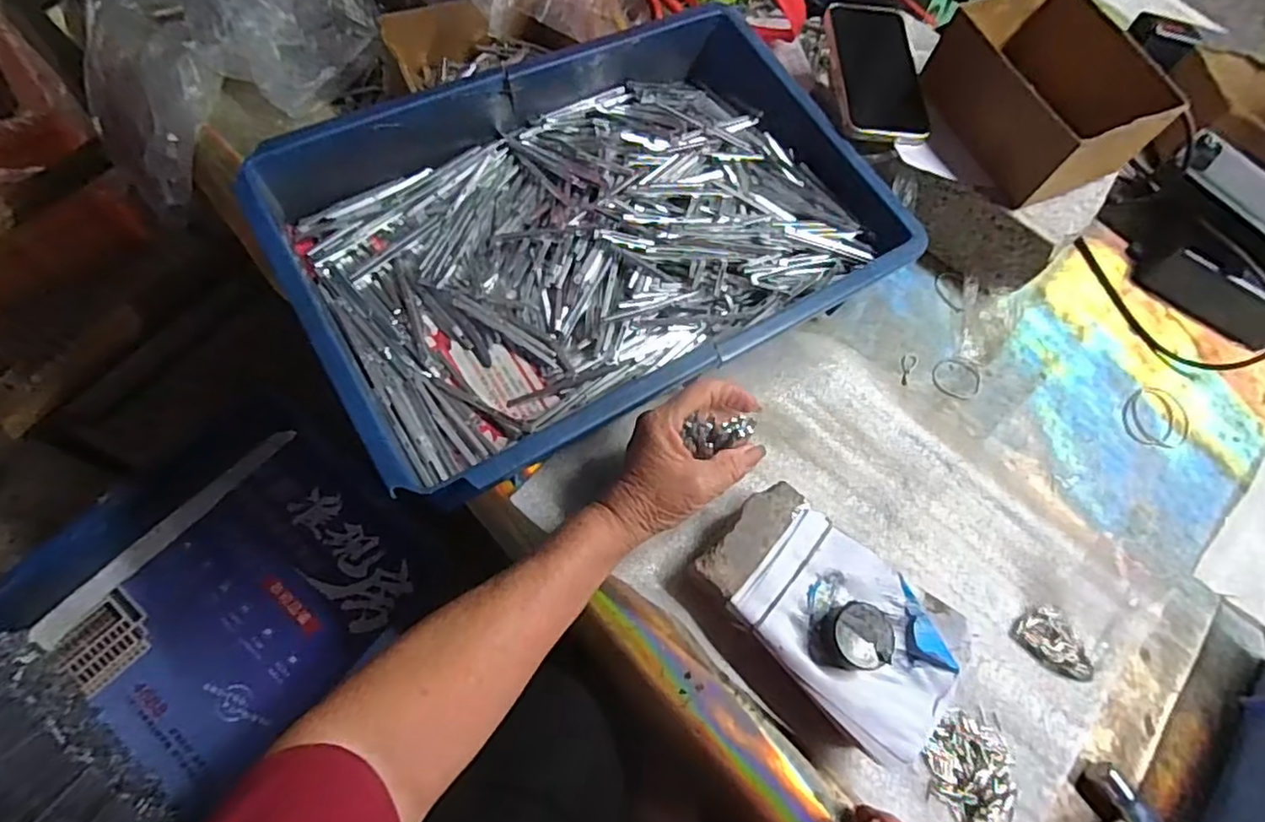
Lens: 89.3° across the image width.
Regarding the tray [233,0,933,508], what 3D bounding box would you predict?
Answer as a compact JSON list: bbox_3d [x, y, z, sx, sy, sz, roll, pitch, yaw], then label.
[{"bbox_3d":[-0.029,-0.142,0.489,0.429,0.092,0.295,-29,74,-19],"label":"tray"}]

